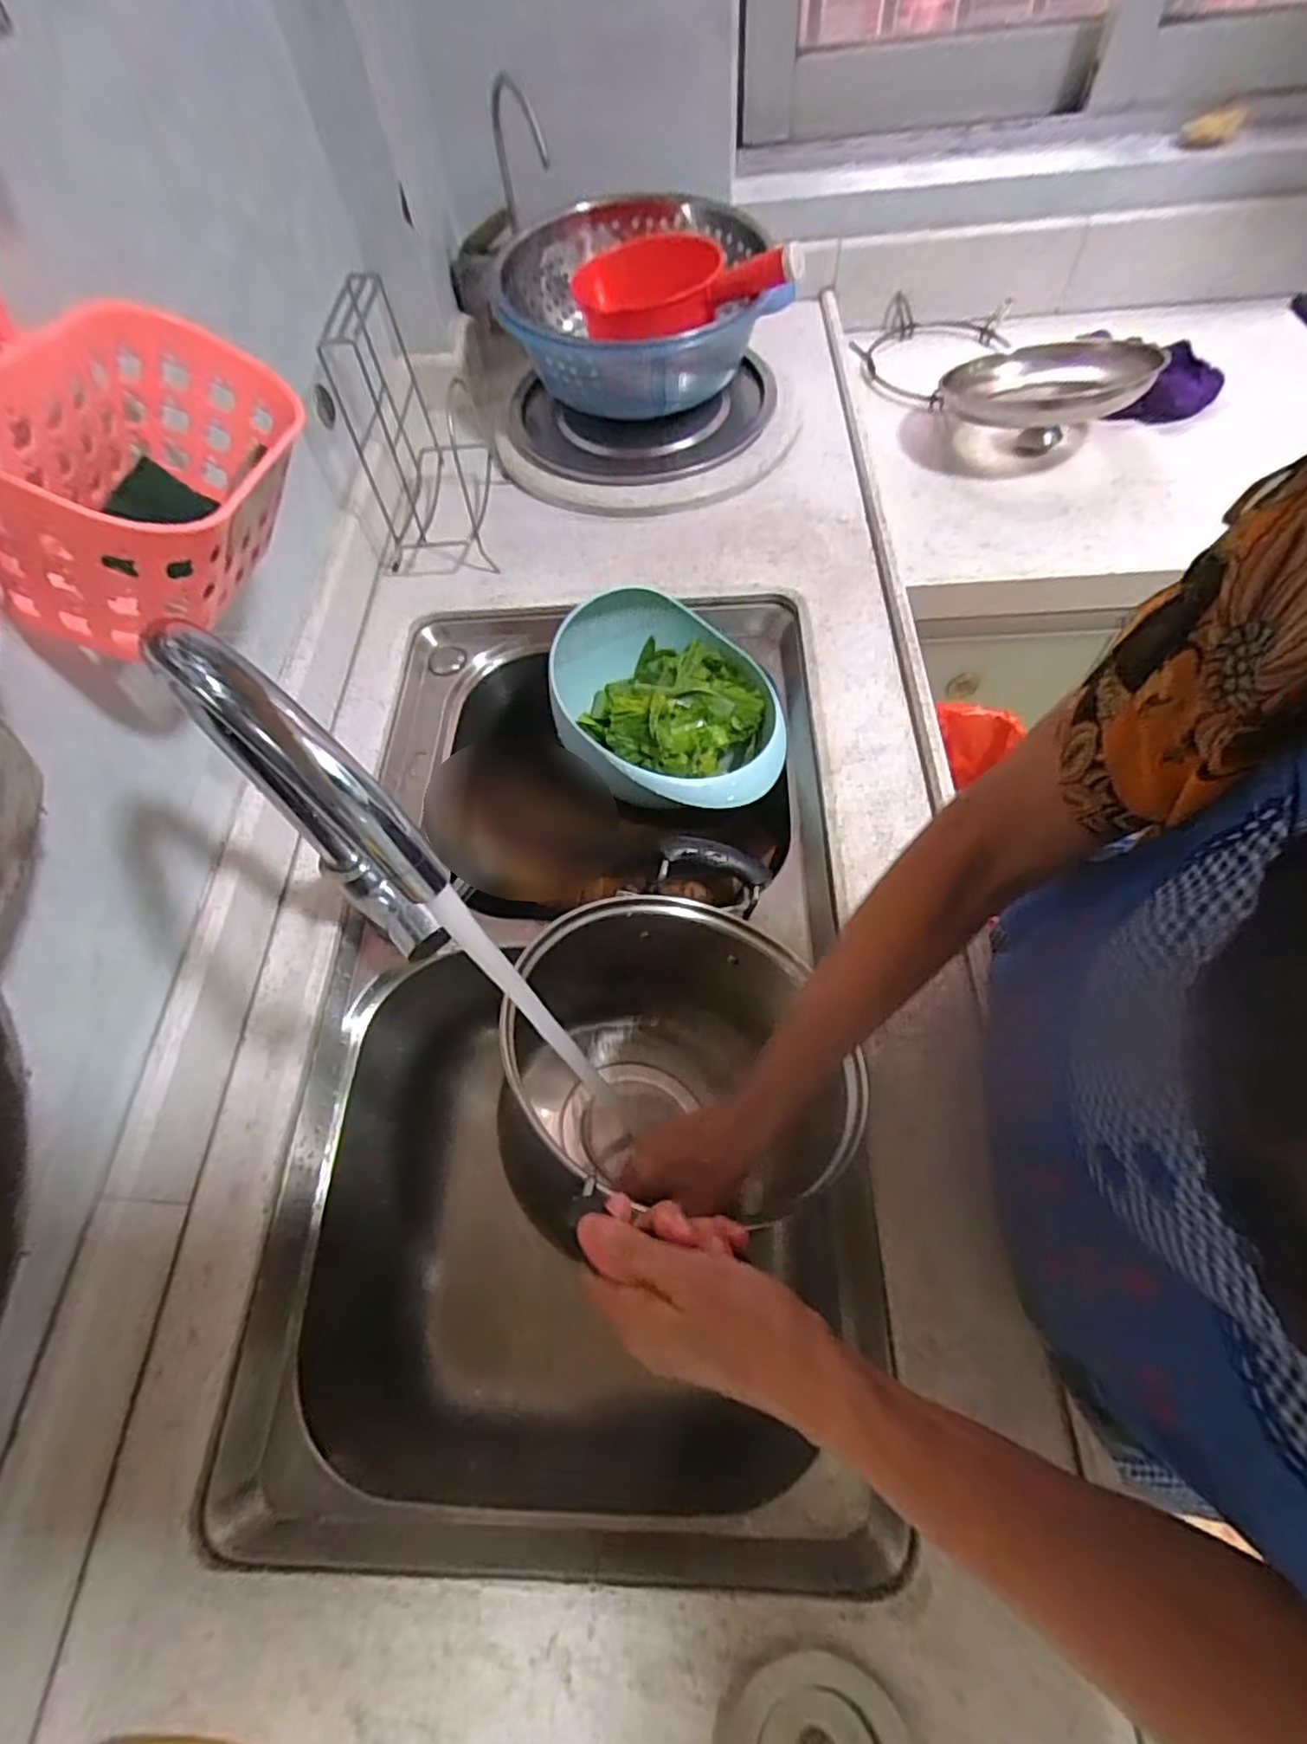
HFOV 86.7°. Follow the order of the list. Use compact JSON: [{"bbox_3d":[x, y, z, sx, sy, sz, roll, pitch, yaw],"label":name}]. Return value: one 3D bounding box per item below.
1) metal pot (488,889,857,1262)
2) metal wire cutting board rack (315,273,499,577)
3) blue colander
[{"bbox_3d":[0.009,0.146,0.536,0.229,0.137,0.222,-2,61,3],"label":"metal pot"},{"bbox_3d":[-0.247,-0.446,0.705,0.122,0.203,0.174,-7,61,0],"label":"metal wire cutting board rack"},{"bbox_3d":[-0.015,-0.662,0.836,0.318,0.136,0.307,-8,61,-1],"label":"blue colander"}]

